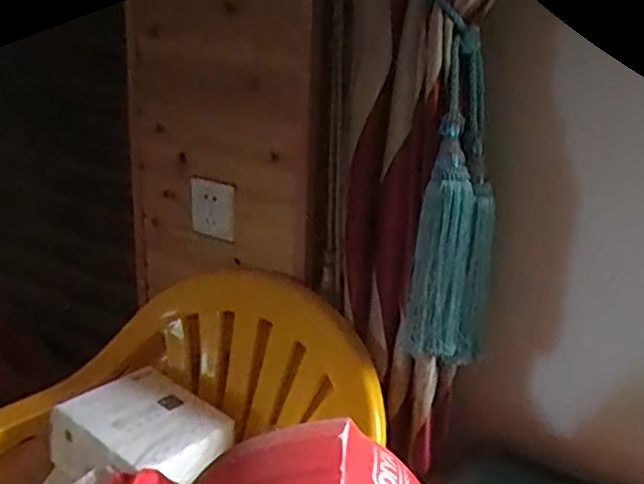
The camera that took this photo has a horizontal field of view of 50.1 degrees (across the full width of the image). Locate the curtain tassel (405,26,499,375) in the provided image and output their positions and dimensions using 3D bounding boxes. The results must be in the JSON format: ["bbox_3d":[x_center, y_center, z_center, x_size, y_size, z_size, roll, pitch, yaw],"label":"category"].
[{"bbox_3d":[0.139,-0.026,0.727,0.083,0.342,0.054,5,19,13],"label":"curtain tassel"}]

